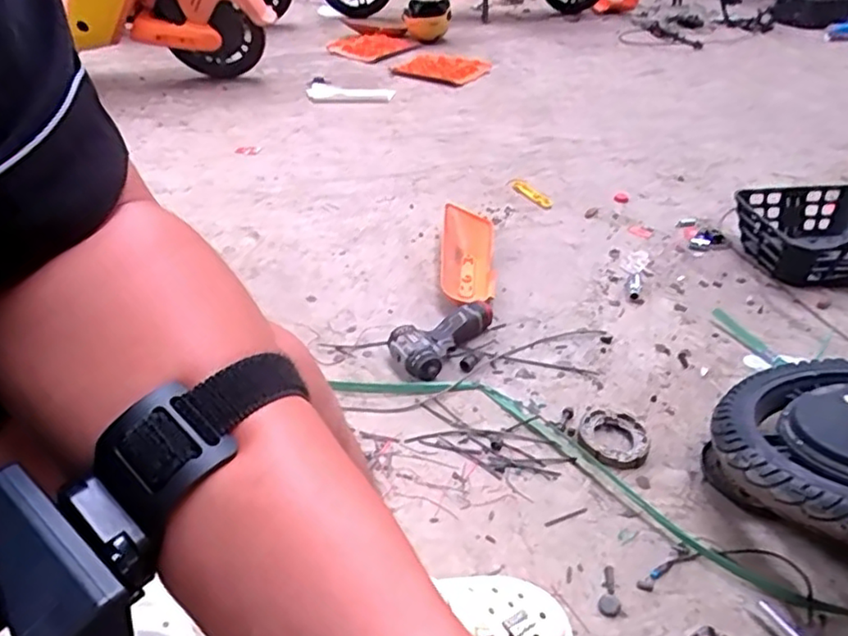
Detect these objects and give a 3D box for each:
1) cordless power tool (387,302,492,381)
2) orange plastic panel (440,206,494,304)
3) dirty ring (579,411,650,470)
[{"bbox_3d":[0.028,0.029,1.140,0.110,0.054,0.204,26,44,31],"label":"cordless power tool"},{"bbox_3d":[0.090,-0.129,1.347,0.110,0.057,0.321,2,36,2],"label":"orange plastic panel"},{"bbox_3d":[0.285,0.180,0.971,0.101,0.017,0.099,0,36,0],"label":"dirty ring"}]

